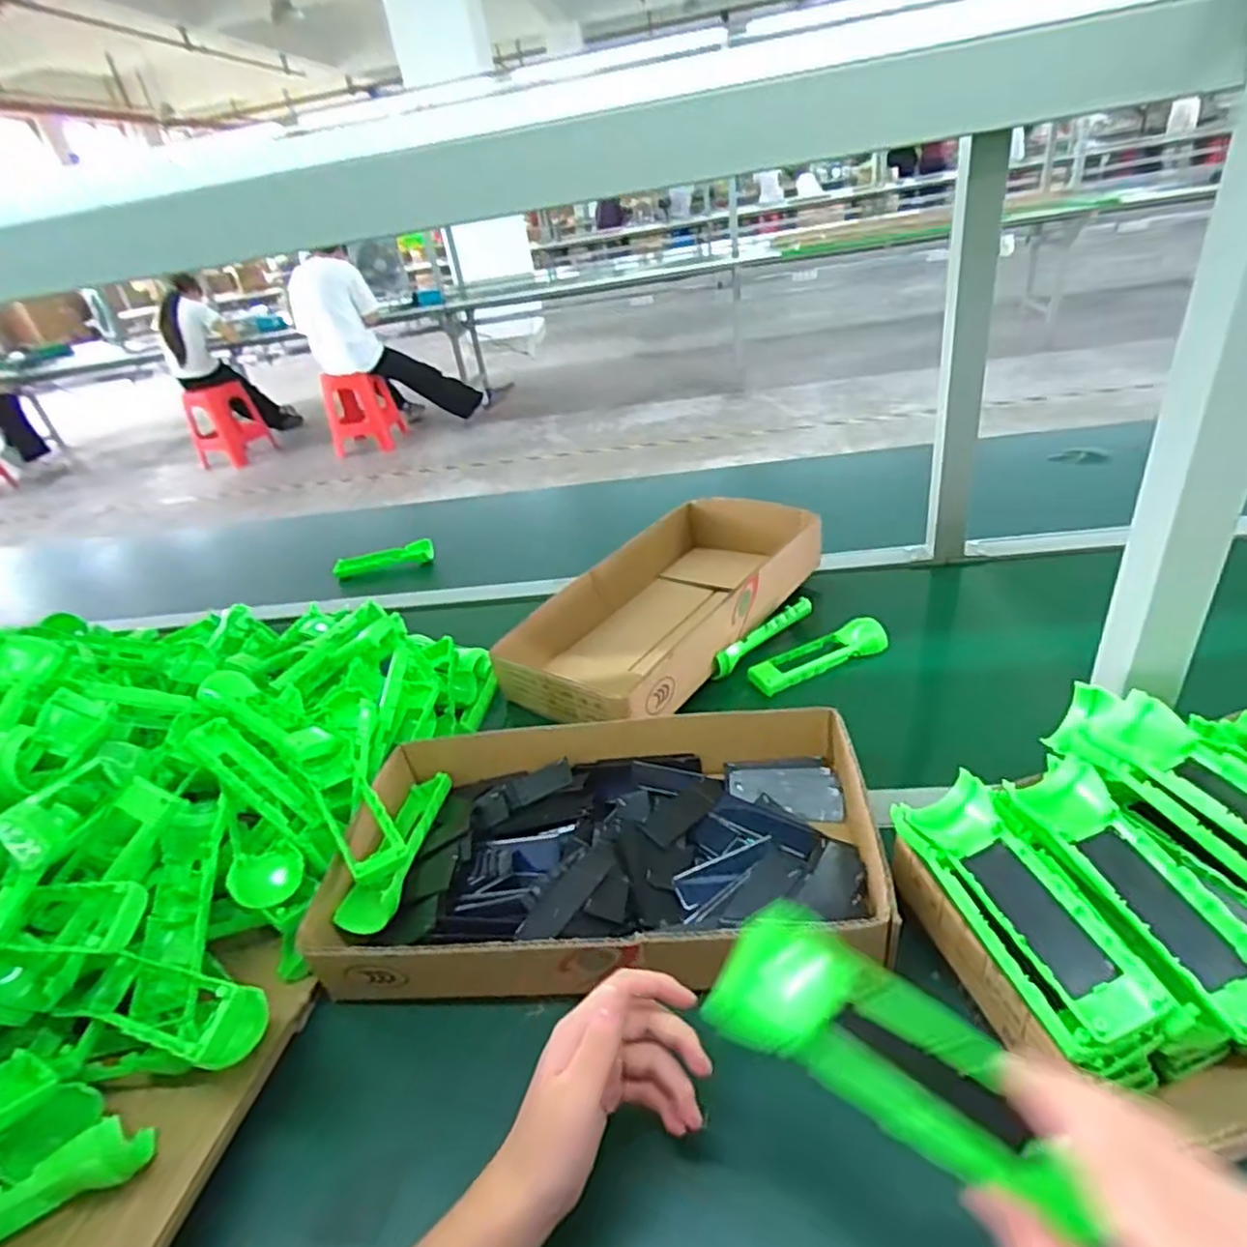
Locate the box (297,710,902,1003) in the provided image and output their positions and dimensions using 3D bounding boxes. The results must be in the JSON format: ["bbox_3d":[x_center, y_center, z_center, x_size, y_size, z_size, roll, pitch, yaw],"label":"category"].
[{"bbox_3d":[-0.015,0.172,0.570,0.419,0.065,0.270,-3,33,11],"label":"box"}]

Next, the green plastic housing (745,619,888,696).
[{"bbox_3d":[0.219,0.033,0.788,0.168,0.028,0.050,-20,34,-15],"label":"green plastic housing"}]

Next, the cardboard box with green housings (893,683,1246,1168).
[{"bbox_3d":[0.408,0.141,0.423,0.414,0.151,0.217,-15,33,-7],"label":"cardboard box with green housings"}]

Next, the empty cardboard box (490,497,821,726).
[{"bbox_3d":[0.059,-0.026,0.867,0.223,0.086,0.437,17,41,36],"label":"empty cardboard box"}]

